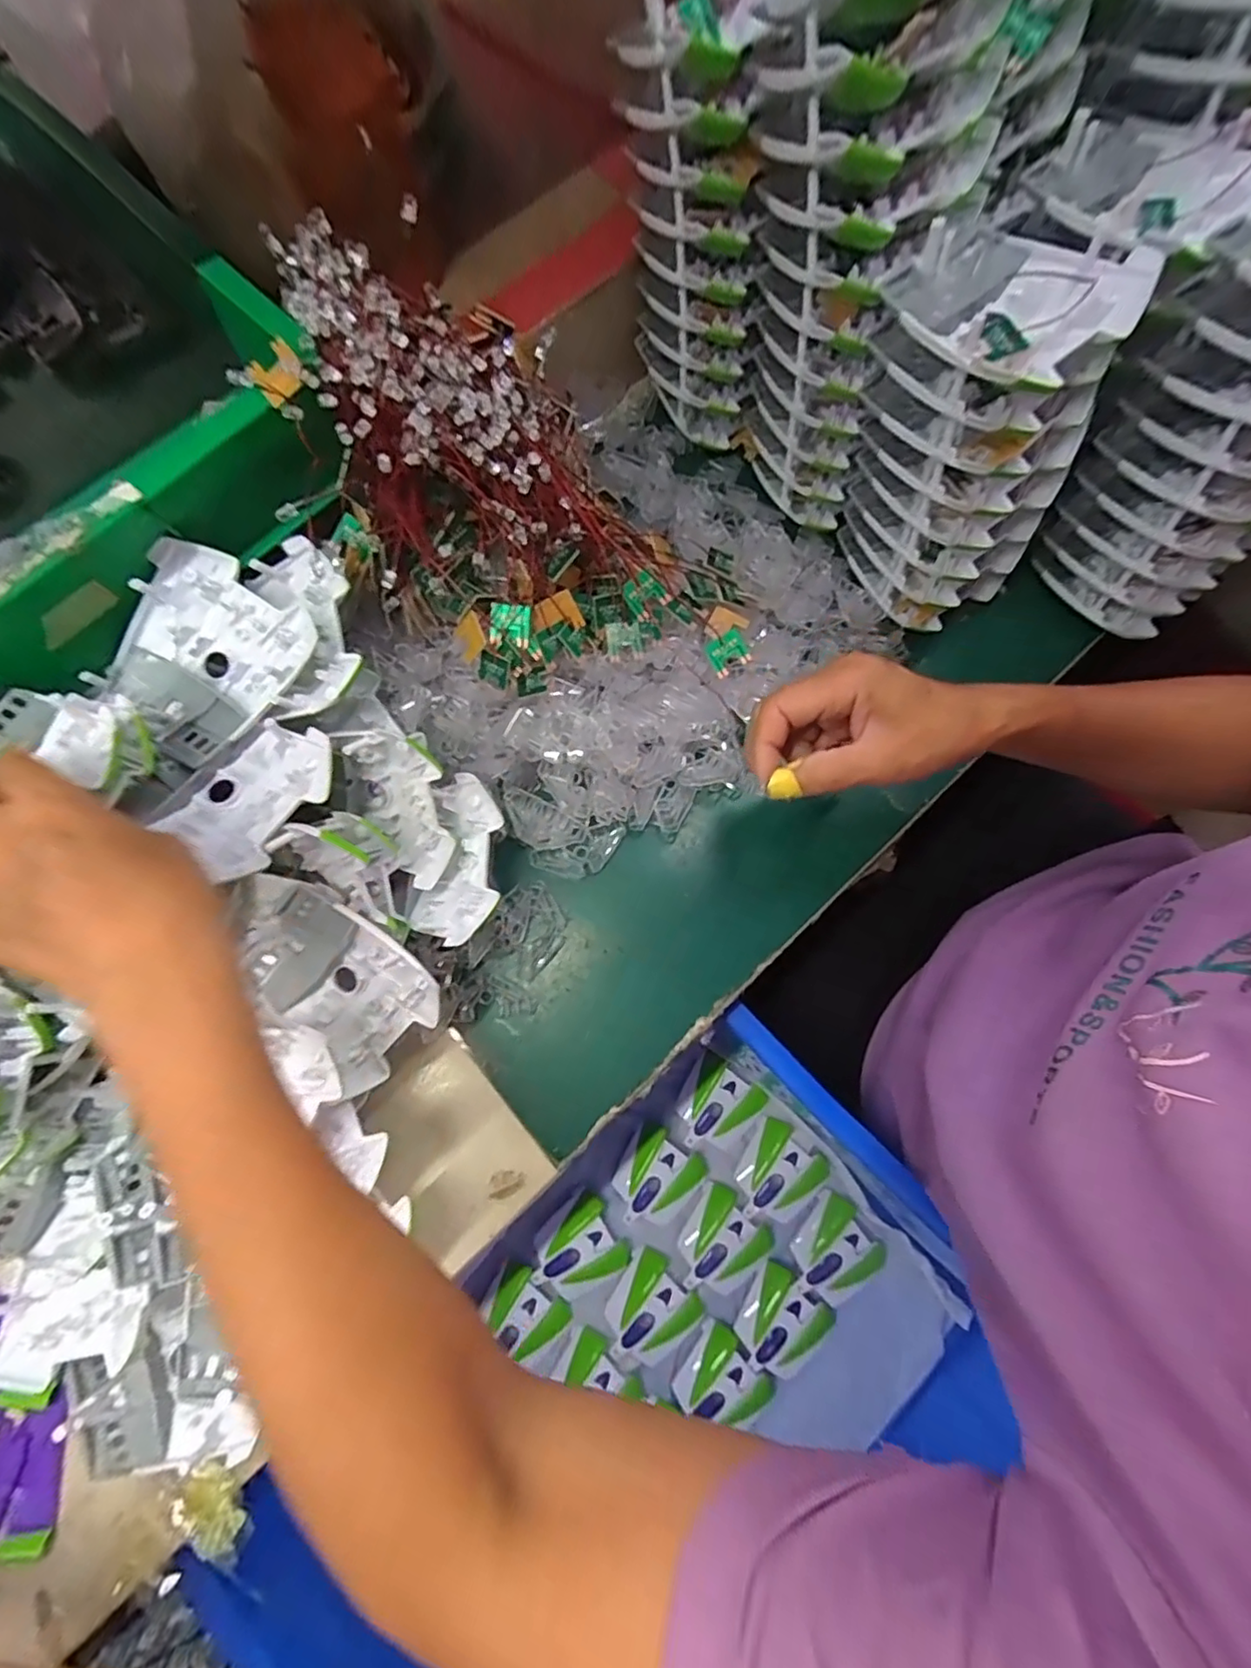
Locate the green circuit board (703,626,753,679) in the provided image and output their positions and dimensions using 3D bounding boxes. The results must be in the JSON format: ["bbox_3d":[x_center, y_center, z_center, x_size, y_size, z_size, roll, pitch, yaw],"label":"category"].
[{"bbox_3d":[0.068,-0.120,0.402,0.025,0.005,0.024,-32,92,21],"label":"green circuit board"}]

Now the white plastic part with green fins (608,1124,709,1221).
[{"bbox_3d":[0.036,0.401,0.703,0.089,0.014,0.098,34,79,9],"label":"white plastic part with green fins"}]

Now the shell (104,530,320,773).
[{"bbox_3d":[-0.238,-0.101,0.340,0.090,0.034,0.105,31,78,8],"label":"shell"}]

